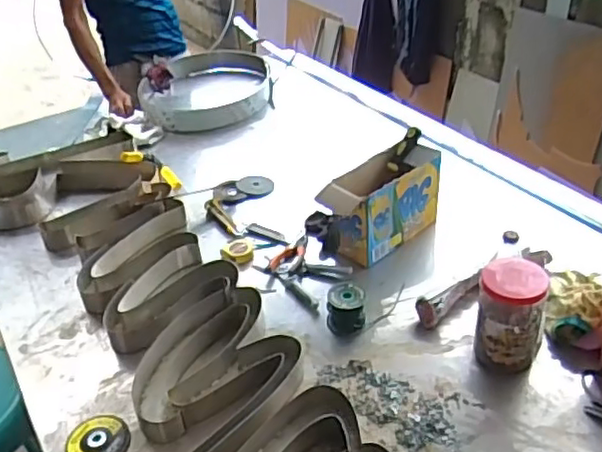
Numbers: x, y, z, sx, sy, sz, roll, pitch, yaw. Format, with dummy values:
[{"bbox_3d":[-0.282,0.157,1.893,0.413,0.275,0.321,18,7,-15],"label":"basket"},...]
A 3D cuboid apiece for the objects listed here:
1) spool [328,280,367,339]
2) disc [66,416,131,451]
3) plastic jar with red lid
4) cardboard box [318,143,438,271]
[{"bbox_3d":[0.082,0.150,1.171,0.069,0.071,0.071,-4,35,0],"label":"spool"},{"bbox_3d":[-0.317,0.336,1.005,0.094,0.012,0.096,-3,35,2],"label":"disc"},{"bbox_3d":[0.343,0.149,1.057,0.102,0.176,0.108,-3,35,2],"label":"plastic jar with red lid"},{"bbox_3d":[0.162,-0.039,1.346,0.263,0.187,0.124,-32,43,-31],"label":"cardboard box"}]

